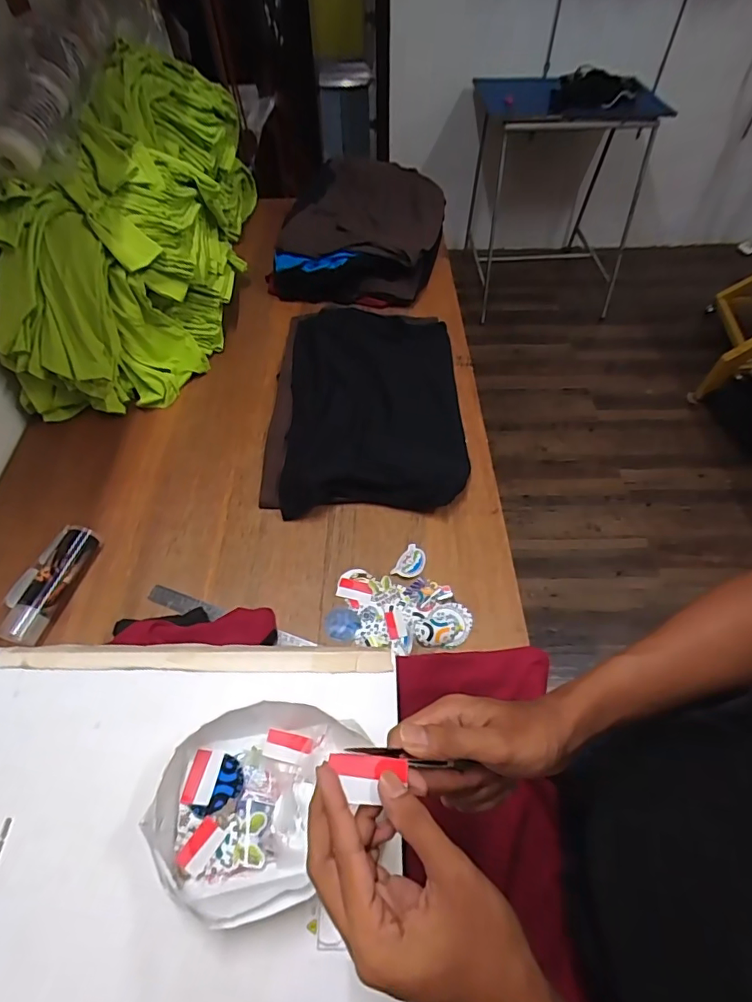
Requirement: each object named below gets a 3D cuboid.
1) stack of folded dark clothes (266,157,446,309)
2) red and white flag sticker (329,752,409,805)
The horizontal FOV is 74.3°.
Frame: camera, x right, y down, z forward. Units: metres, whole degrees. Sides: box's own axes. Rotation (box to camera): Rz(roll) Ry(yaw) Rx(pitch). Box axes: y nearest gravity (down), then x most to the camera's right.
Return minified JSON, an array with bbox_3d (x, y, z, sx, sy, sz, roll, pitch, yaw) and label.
[{"bbox_3d":[-0.025,-0.692,1.248,0.362,0.130,0.535,12,55,9],"label":"stack of folded dark clothes"},{"bbox_3d":[-0.004,0.177,0.316,0.049,0.004,0.027,7,56,-7],"label":"red and white flag sticker"}]

